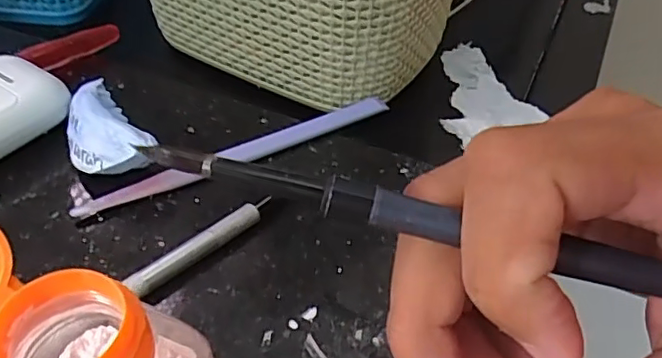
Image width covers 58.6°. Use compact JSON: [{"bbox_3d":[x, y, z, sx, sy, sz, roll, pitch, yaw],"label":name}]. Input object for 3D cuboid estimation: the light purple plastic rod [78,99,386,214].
[{"bbox_3d":[-0.036,-0.011,0.247,0.136,0.008,0.011,-22,49,-22],"label":"light purple plastic rod"}]

